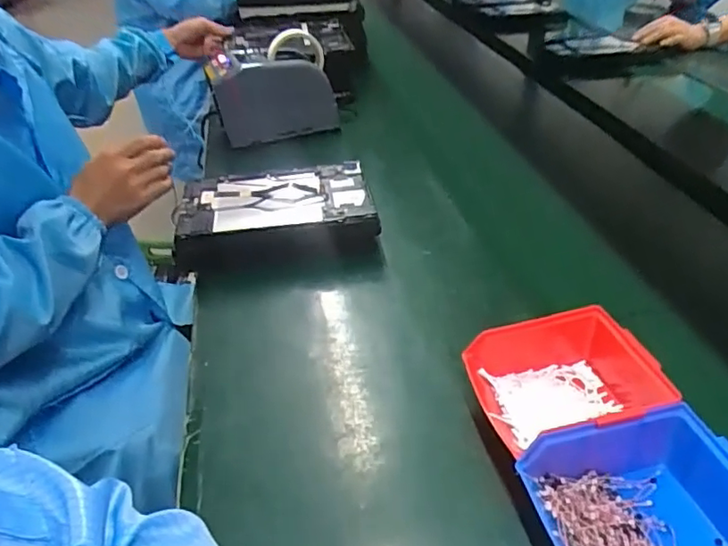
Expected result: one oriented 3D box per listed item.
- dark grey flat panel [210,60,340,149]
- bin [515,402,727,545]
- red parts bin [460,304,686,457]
[{"bbox_3d":[-0.161,-0.300,1.024,0.210,0.138,0.024,-5,41,15],"label":"dark grey flat panel"},{"bbox_3d":[0.195,0.163,0.394,0.143,0.060,0.126,-10,37,-10],"label":"bin"},{"bbox_3d":[0.175,0.101,0.492,0.153,0.075,0.120,-5,36,-5],"label":"red parts bin"}]

